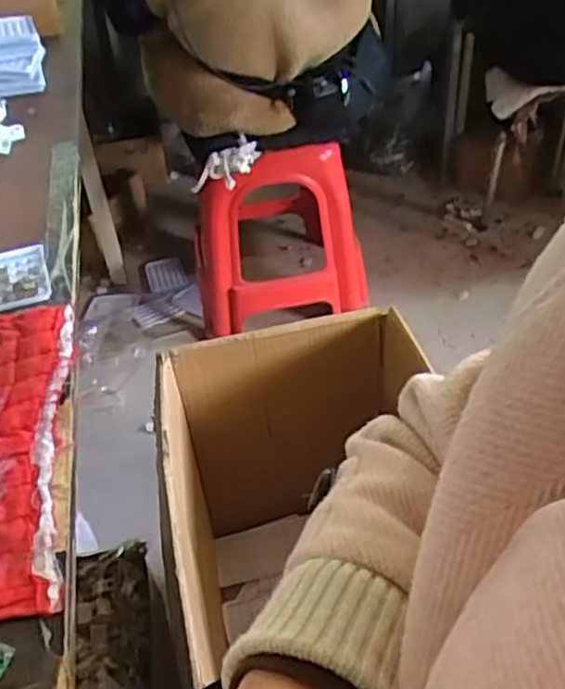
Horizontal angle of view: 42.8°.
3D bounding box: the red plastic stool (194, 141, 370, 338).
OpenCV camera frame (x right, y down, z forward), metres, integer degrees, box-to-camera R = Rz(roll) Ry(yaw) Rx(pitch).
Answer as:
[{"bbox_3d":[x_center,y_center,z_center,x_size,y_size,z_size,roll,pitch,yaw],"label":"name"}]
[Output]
[{"bbox_3d":[-0.046,-0.289,1.666,0.371,0.461,0.370,-18,44,-15],"label":"red plastic stool"}]

